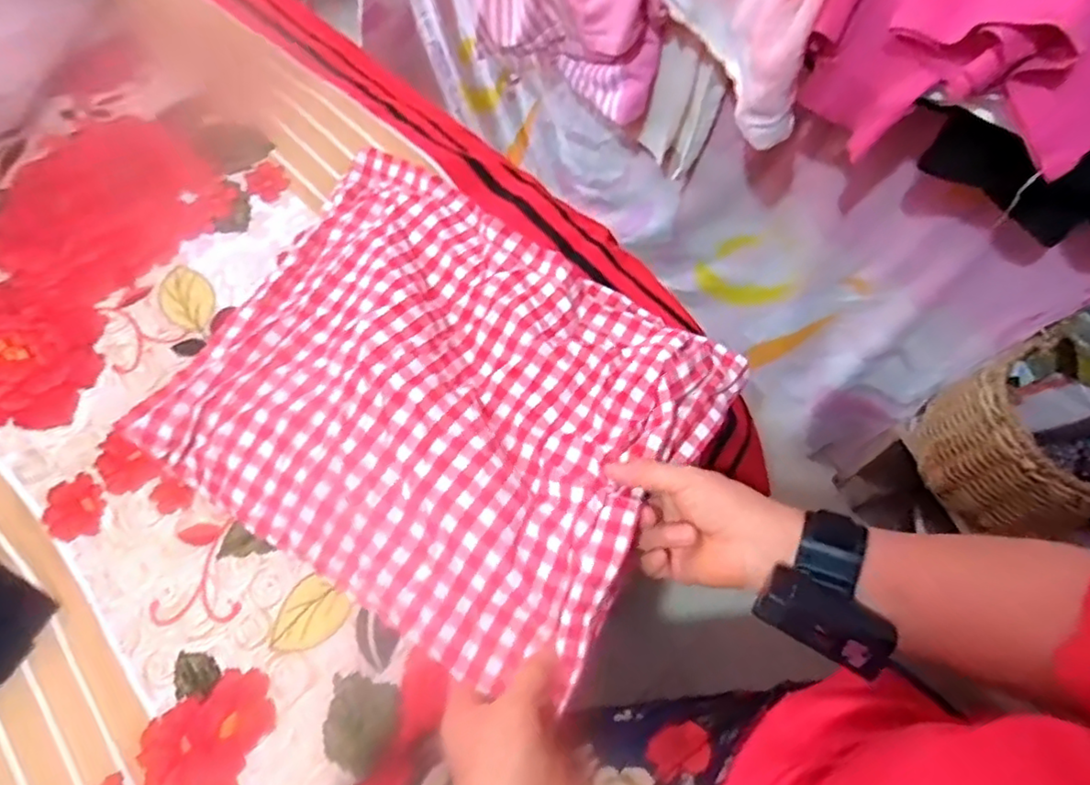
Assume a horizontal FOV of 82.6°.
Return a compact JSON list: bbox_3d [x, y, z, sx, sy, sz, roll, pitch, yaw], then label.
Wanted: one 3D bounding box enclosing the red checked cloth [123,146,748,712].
[{"bbox_3d":[-0.074,-0.005,0.473,0.369,0.045,0.318,29,68,11],"label":"red checked cloth"}]

